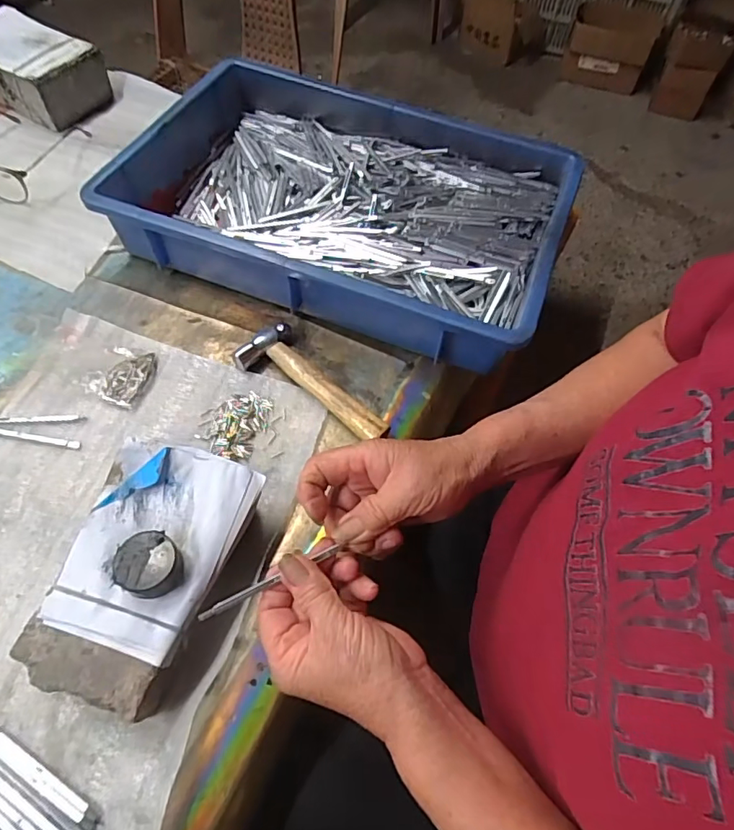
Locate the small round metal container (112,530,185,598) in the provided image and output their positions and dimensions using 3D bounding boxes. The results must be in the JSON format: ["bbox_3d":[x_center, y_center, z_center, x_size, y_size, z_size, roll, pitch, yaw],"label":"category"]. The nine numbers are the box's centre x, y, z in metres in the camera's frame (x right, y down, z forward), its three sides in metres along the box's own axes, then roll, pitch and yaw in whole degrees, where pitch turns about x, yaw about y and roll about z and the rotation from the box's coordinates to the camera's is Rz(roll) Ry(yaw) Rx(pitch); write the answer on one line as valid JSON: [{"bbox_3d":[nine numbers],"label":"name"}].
[{"bbox_3d":[-0.140,0.096,0.337,0.038,0.019,0.038,2,59,-3],"label":"small round metal container"}]

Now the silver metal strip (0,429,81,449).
[{"bbox_3d":[-0.284,0.017,0.437,0.089,0.004,0.006,9,59,2],"label":"silver metal strip"}]

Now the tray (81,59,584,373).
[{"bbox_3d":[-0.019,-0.220,0.557,0.423,0.086,0.279,20,60,8],"label":"tray"}]

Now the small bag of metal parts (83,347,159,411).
[{"bbox_3d":[-0.220,-0.038,0.468,0.047,0.019,0.058,17,59,6],"label":"small bag of metal parts"}]

